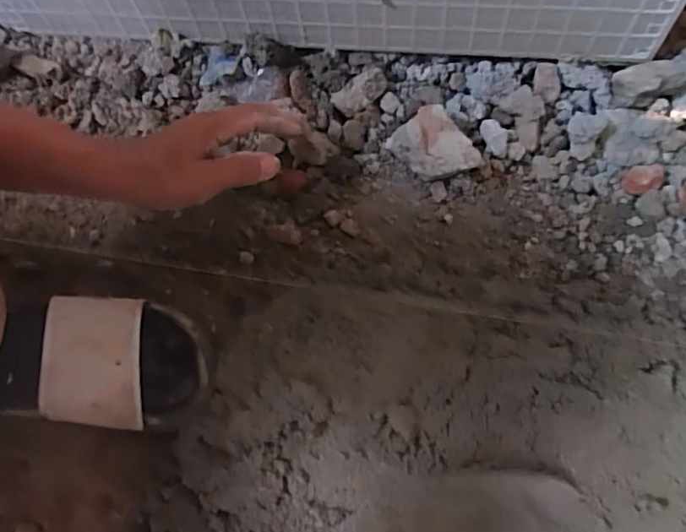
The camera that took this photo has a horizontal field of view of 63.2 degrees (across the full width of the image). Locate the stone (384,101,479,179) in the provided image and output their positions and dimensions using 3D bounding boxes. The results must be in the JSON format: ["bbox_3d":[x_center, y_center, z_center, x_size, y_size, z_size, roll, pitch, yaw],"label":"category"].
[{"bbox_3d":[0.077,-0.101,0.479,0.050,0.038,0.069,-36,79,-7],"label":"stone"}]

